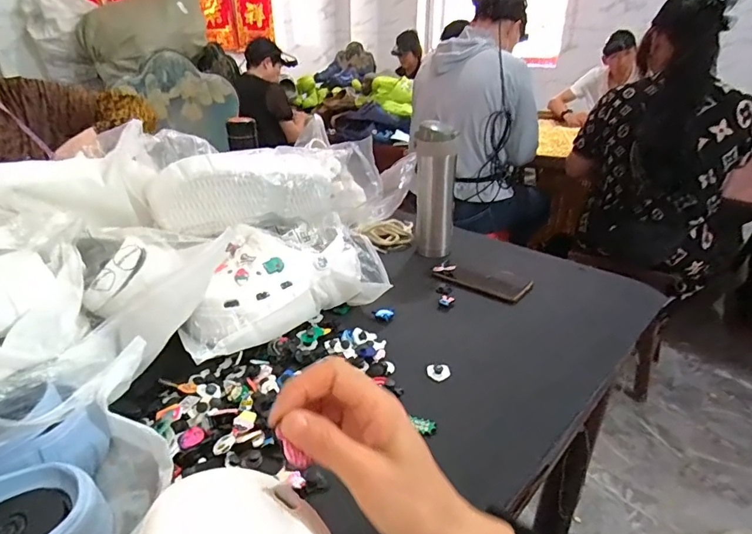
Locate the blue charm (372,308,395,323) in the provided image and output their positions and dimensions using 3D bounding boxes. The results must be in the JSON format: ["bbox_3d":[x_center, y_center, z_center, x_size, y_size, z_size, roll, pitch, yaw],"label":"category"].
[{"bbox_3d":[0.011,0.069,0.642,0.032,0.014,0.017,-2,26,-5],"label":"blue charm"}]

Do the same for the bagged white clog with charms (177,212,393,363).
[{"bbox_3d":[-0.134,0.014,0.615,0.274,0.092,0.169,-18,31,-32],"label":"bagged white clog with charms"}]

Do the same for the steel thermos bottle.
[{"bbox_3d":[0.105,-0.133,0.813,0.071,0.222,0.074,4,27,8],"label":"steel thermos bottle"}]

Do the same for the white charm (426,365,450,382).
[{"bbox_3d":[0.073,0.123,0.534,0.027,0.013,0.016,4,27,8],"label":"white charm"}]

